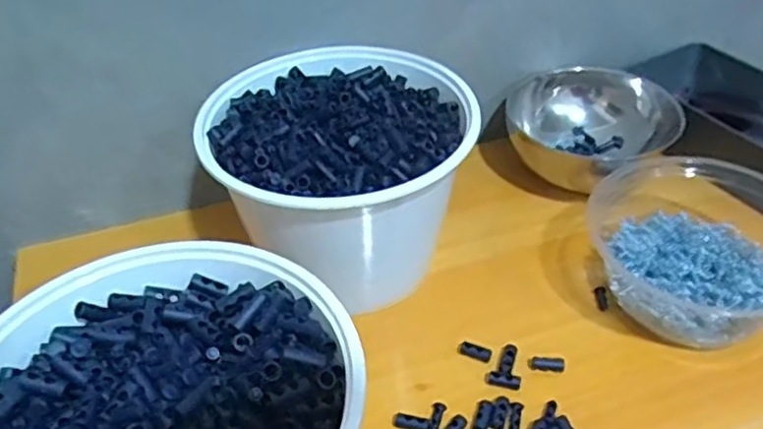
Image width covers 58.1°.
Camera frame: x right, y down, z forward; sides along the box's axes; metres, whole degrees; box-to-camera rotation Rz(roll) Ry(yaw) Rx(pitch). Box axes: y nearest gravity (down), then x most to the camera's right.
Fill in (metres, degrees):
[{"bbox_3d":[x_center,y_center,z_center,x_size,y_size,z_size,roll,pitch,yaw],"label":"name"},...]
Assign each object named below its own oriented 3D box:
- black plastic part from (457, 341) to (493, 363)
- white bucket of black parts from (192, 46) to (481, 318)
[{"bbox_3d":[0.056,0.082,0.413,0.021,0.004,0.009,17,44,22],"label":"black plastic part"},{"bbox_3d":[-0.028,-0.022,0.458,0.157,0.116,0.149,-2,40,1],"label":"white bucket of black parts"}]

